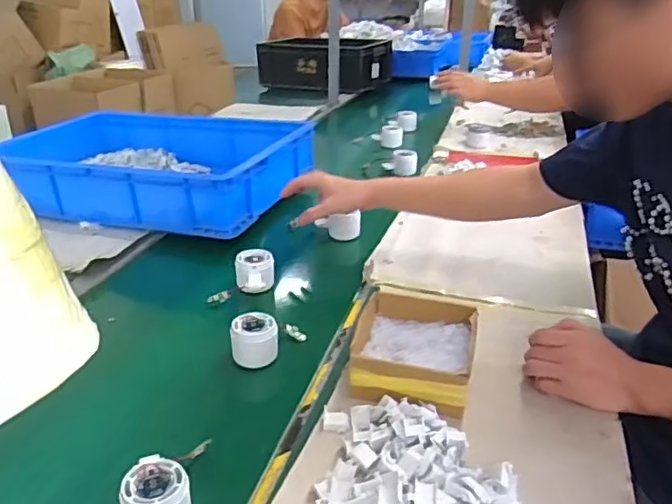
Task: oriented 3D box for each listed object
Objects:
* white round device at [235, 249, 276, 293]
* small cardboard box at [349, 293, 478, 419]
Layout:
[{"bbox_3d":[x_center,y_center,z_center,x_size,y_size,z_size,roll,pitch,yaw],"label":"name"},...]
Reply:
[{"bbox_3d":[-0.127,0.030,0.954,0.063,0.044,0.062,-5,25,-10],"label":"white round device"},{"bbox_3d":[0.095,0.121,0.757,0.146,0.048,0.184,6,25,14],"label":"small cardboard box"}]

